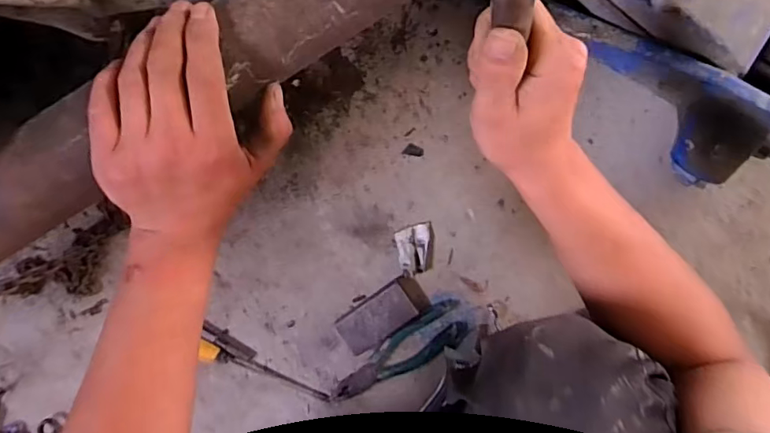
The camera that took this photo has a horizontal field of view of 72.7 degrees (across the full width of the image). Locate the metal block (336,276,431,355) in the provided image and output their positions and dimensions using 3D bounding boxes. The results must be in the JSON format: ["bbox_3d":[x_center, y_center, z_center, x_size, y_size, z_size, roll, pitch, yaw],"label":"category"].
[{"bbox_3d":[-0.005,0.134,0.708,0.119,0.026,0.058,-37,89,7],"label":"metal block"}]

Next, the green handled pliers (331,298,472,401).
[{"bbox_3d":[0.017,0.190,0.718,0.209,0.015,0.058,-33,90,7],"label":"green handled pliers"}]

